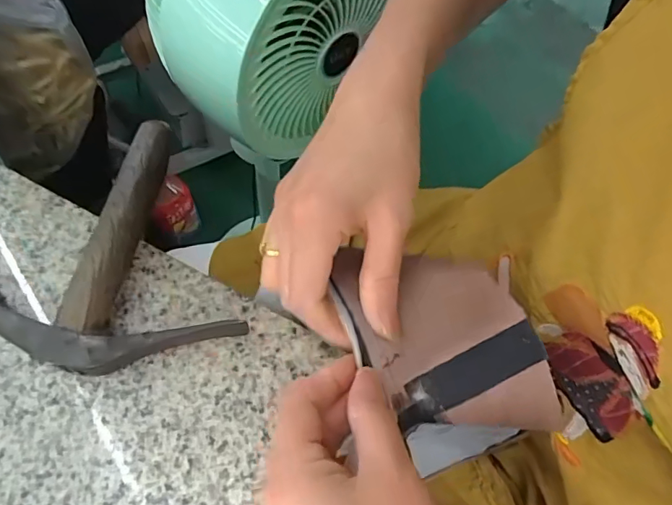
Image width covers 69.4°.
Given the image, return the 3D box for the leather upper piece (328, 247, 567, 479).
[{"bbox_3d":[0.048,0.041,0.225,0.077,0.037,0.100,-14,64,-11],"label":"leather upper piece"}]

